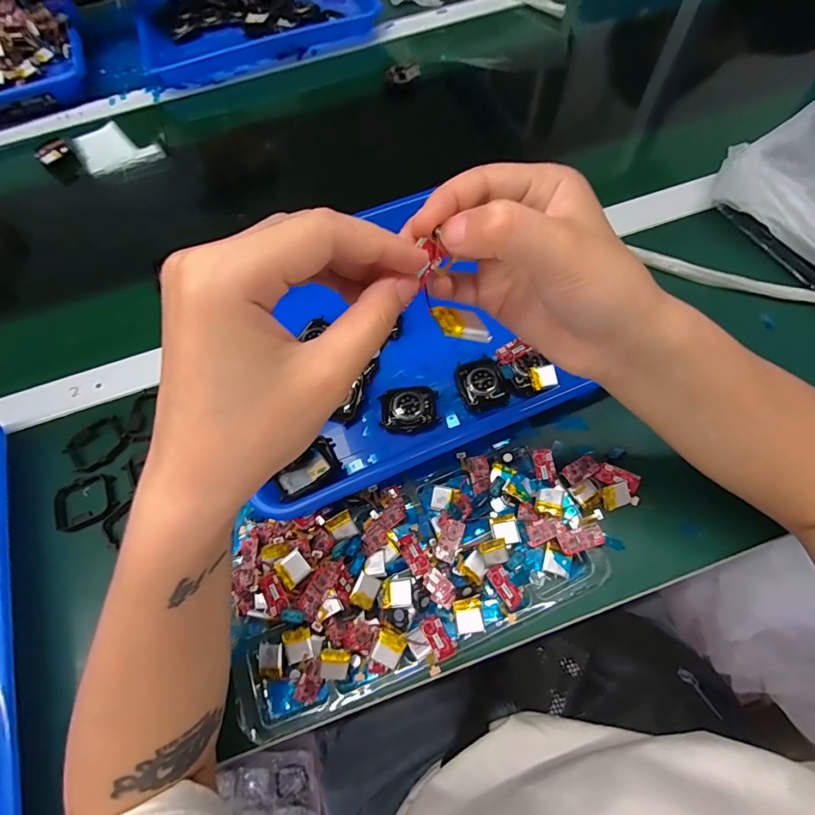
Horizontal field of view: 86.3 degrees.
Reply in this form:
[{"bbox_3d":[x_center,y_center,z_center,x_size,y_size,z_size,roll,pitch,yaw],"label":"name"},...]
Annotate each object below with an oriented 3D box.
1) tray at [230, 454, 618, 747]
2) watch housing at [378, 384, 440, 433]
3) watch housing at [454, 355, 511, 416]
[{"bbox_3d":[0.003,0.114,0.302,0.253,0.035,0.121,-18,67,-6],"label":"tray"},{"bbox_3d":[0.001,0.003,0.344,0.044,0.015,0.037,-2,65,3],"label":"watch housing"},{"bbox_3d":[0.059,-0.019,0.347,0.036,0.009,0.046,-20,66,-6],"label":"watch housing"}]

